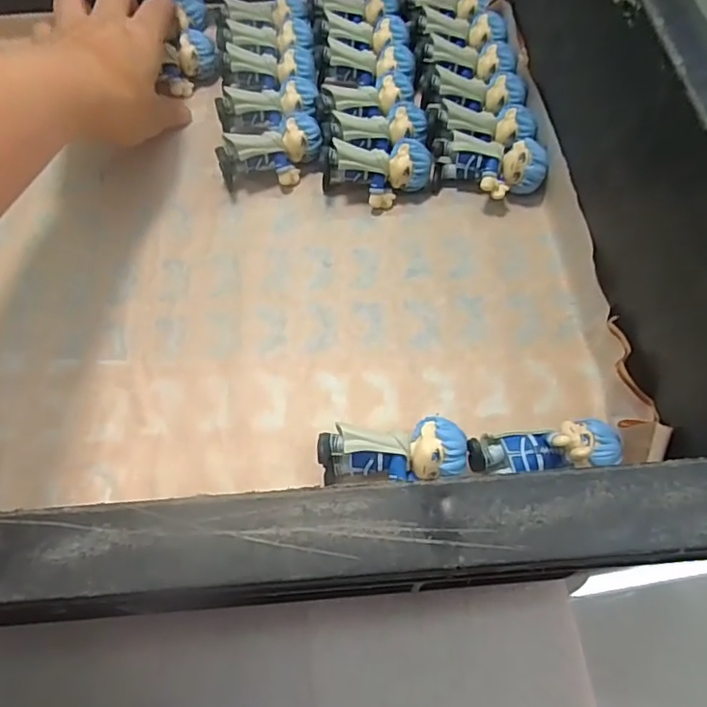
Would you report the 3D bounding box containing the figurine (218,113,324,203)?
[{"bbox_3d":[-0.047,-0.114,0.328,0.060,0.029,0.025,-22,65,-9],"label":"figurine"}]

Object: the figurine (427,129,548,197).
[{"bbox_3d":[0.076,-0.103,0.318,0.062,0.028,0.029,8,64,5],"label":"figurine"}]

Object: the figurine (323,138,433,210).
[{"bbox_3d":[0.013,-0.103,0.319,0.060,0.032,0.029,7,64,5],"label":"figurine"}]

